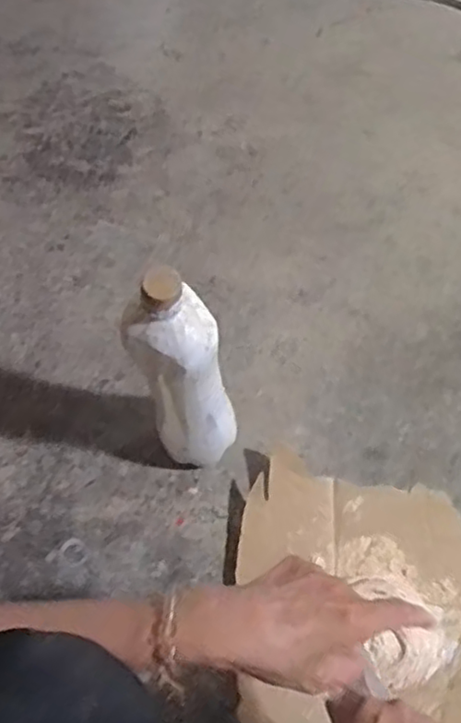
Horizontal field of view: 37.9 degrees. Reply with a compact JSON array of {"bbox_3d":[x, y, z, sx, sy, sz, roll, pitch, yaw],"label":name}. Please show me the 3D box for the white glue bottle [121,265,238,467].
[{"bbox_3d":[-0.041,0.021,0.611,0.079,0.289,0.064,-16,60,-6],"label":"white glue bottle"}]

